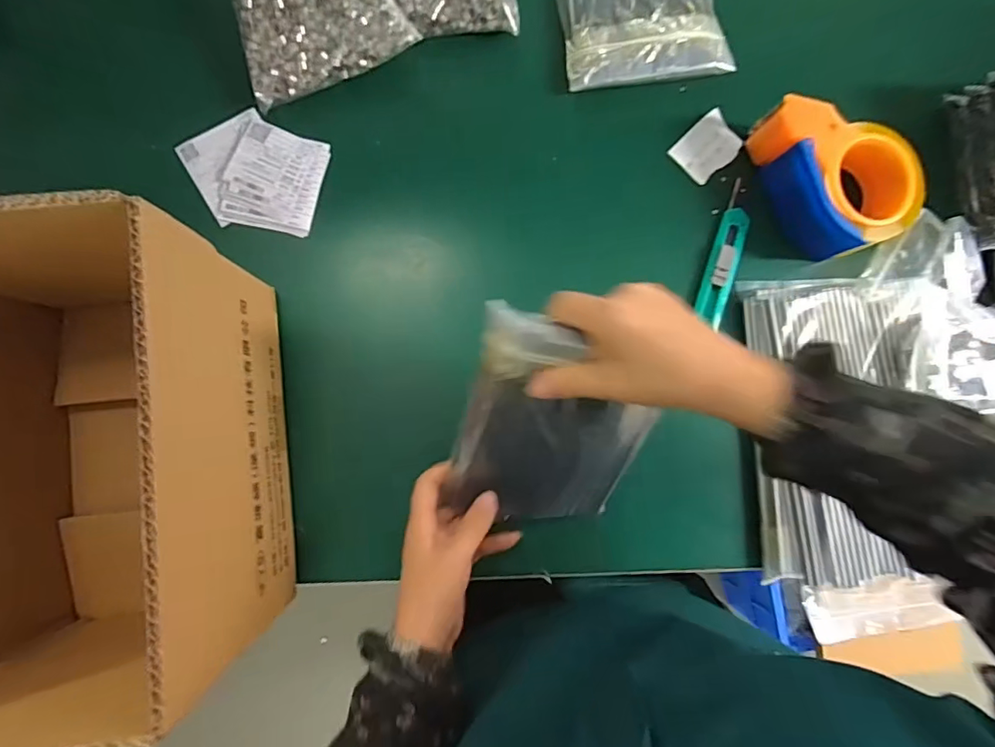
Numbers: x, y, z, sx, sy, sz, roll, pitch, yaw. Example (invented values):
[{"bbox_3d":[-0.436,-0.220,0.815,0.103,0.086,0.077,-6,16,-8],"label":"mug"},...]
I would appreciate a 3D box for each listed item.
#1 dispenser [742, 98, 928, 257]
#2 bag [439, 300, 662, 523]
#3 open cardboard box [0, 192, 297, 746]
[{"bbox_3d":[0.295,-0.170,0.440,0.110,0.061,0.132,-17,88,-6],"label":"dispenser"},{"bbox_3d":[0.043,0.045,0.358,0.133,0.027,0.178,6,126,-13],"label":"bag"},{"bbox_3d":[-0.254,0.045,0.322,0.179,0.178,0.277,-6,87,-6],"label":"open cardboard box"}]

